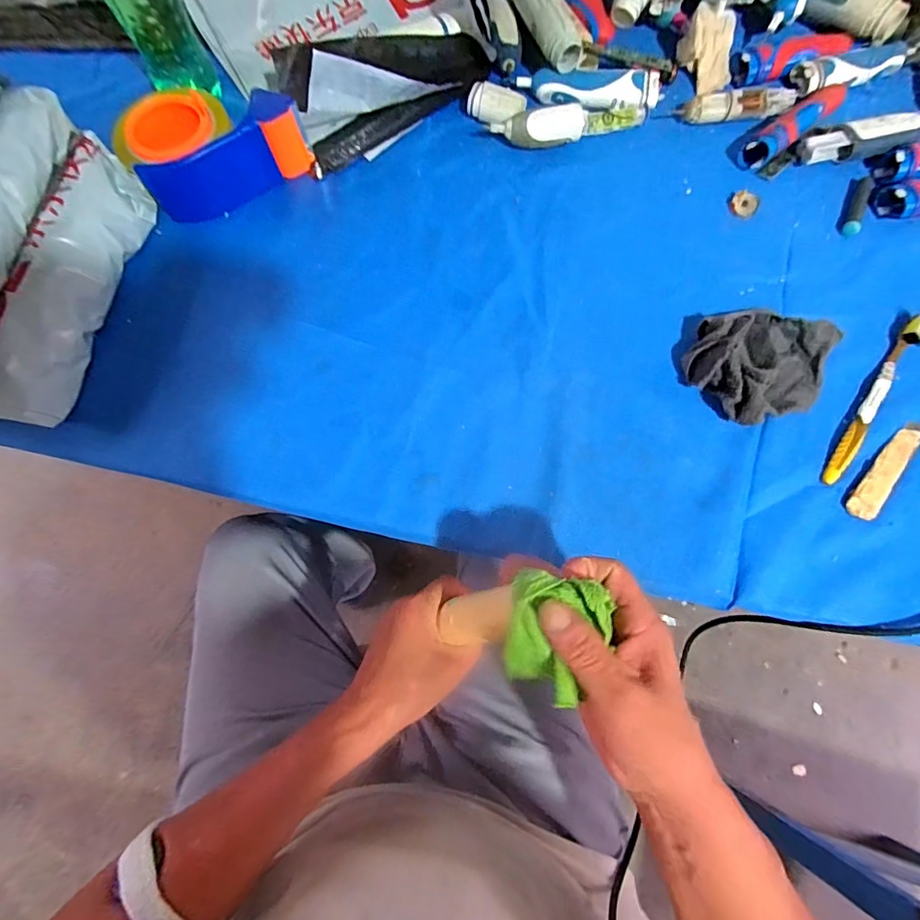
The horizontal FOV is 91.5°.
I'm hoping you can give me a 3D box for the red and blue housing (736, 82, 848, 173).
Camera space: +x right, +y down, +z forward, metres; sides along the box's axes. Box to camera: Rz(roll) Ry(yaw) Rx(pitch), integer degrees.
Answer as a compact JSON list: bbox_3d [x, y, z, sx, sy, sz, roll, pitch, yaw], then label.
[{"bbox_3d":[0.336,-0.339,0.450,0.130,0.030,0.030,-38,79,-9],"label":"red and blue housing"}]

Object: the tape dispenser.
[{"bbox_3d":[-0.231,-0.300,0.429,0.162,0.059,0.095,-25,77,-6],"label":"tape dispenser"}]

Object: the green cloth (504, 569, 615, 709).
[{"bbox_3d":[0.055,0.103,0.261,0.056,0.037,0.068,13,77,3],"label":"green cloth"}]

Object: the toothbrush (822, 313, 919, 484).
[{"bbox_3d":[0.359,-0.055,0.383,0.014,0.015,0.183,36,79,8],"label":"toothbrush"}]

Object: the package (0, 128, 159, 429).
[{"bbox_3d":[-0.335,-0.154,0.390,0.058,0.055,0.258,13,77,3],"label":"package"}]

